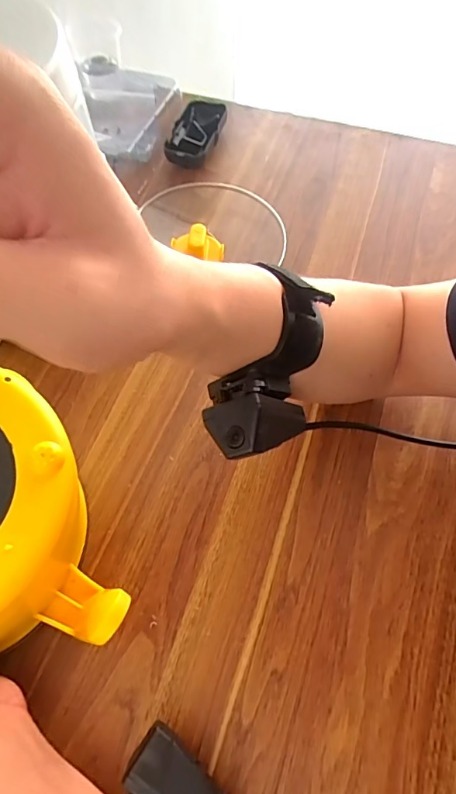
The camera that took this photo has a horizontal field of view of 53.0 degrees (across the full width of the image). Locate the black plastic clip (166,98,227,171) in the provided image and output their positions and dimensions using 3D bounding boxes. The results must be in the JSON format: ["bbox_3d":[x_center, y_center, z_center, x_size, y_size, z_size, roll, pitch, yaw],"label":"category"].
[{"bbox_3d":[-0.038,-0.342,0.585,0.056,0.017,0.132,13,62,8],"label":"black plastic clip"}]

